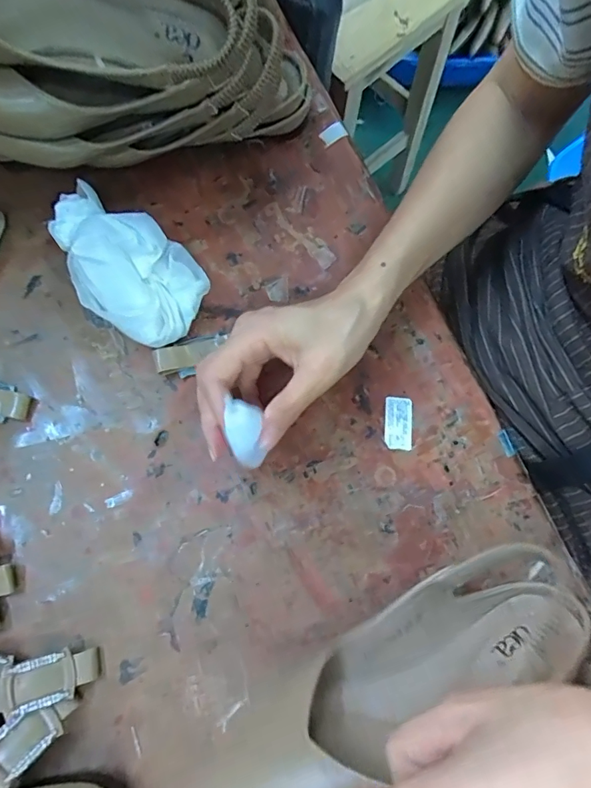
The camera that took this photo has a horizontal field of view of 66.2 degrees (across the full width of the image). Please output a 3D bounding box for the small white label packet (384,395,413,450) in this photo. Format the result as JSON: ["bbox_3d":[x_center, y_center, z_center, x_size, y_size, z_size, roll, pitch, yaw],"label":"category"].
[{"bbox_3d":[0.079,0.022,0.346,0.021,0.004,0.040,5,74,0],"label":"small white label packet"}]

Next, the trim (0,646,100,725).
[{"bbox_3d":[-0.158,0.179,0.283,0.063,0.010,0.029,-9,74,-23],"label":"trim"}]

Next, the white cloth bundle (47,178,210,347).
[{"bbox_3d":[-0.133,-0.096,0.343,0.133,0.063,0.080,38,77,9],"label":"white cloth bundle"}]

